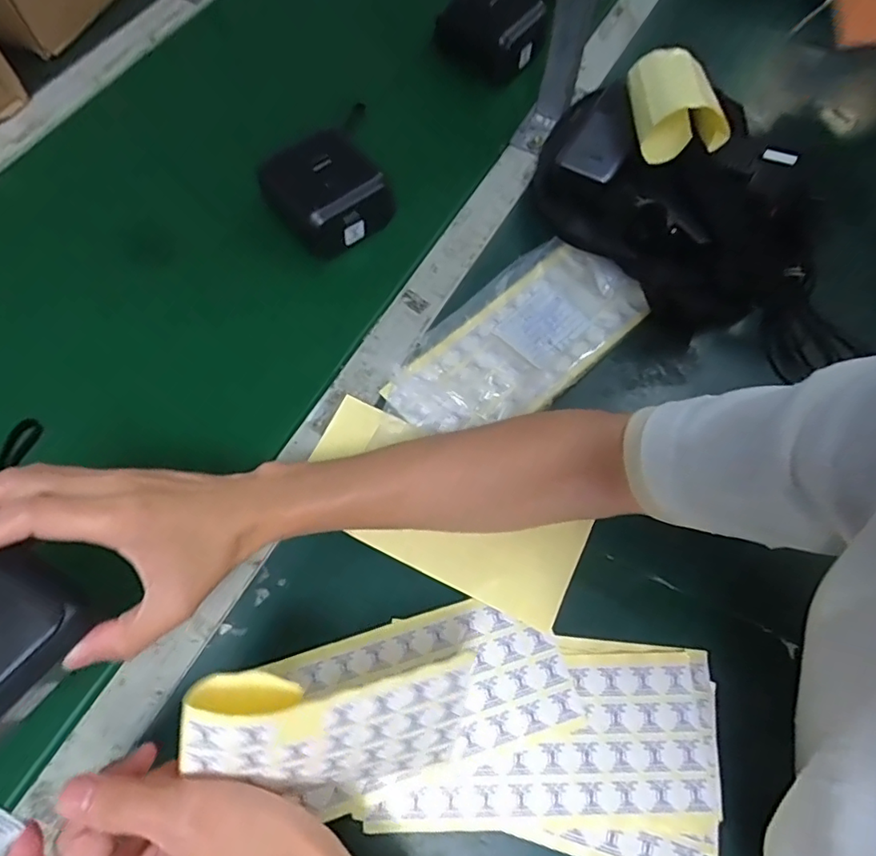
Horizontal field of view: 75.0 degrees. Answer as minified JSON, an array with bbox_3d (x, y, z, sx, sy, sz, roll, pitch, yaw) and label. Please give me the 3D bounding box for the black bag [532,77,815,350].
[{"bbox_3d":[0.198,-0.198,0.493,0.233,0.074,0.170,39,72,13],"label":"black bag"}]

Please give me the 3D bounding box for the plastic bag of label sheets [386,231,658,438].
[{"bbox_3d":[0.062,-0.071,0.463,0.217,0.023,0.109,-40,74,-16],"label":"plastic bag of label sheets"}]

